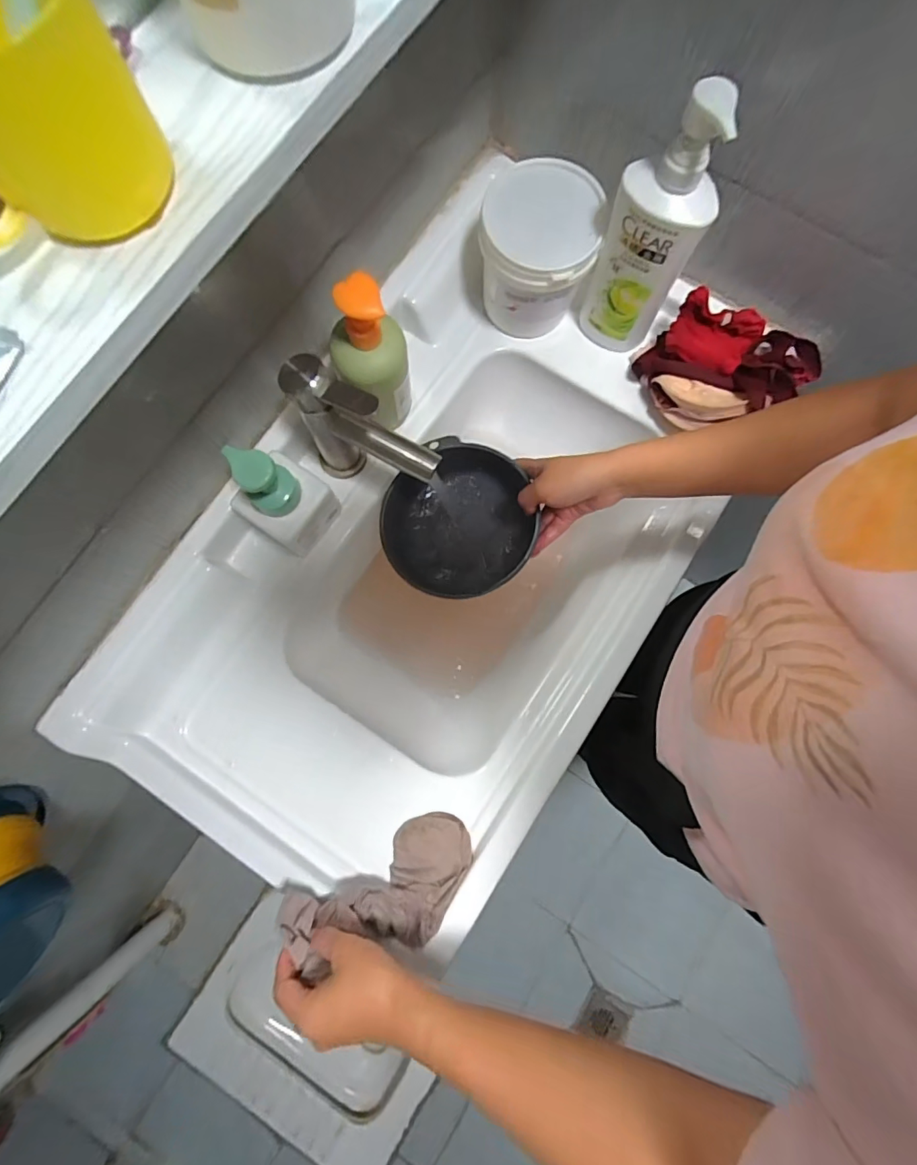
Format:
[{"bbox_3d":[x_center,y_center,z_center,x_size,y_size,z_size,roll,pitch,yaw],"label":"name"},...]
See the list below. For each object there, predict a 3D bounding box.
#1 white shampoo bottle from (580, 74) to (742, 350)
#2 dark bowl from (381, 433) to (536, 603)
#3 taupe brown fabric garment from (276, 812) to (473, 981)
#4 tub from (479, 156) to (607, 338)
[{"bbox_3d":[0.183,-0.326,0.475,0.084,0.244,0.050,35,82,6],"label":"white shampoo bottle"},{"bbox_3d":[-0.003,-0.066,0.538,0.161,0.067,0.159,0,80,0],"label":"dark bowl"},{"bbox_3d":[-0.061,0.296,0.450,0.164,0.100,0.096,-25,81,-4],"label":"taupe brown fabric garment"},{"bbox_3d":[0.085,-0.353,0.545,0.116,0.123,0.117,0,80,0],"label":"tub"}]

